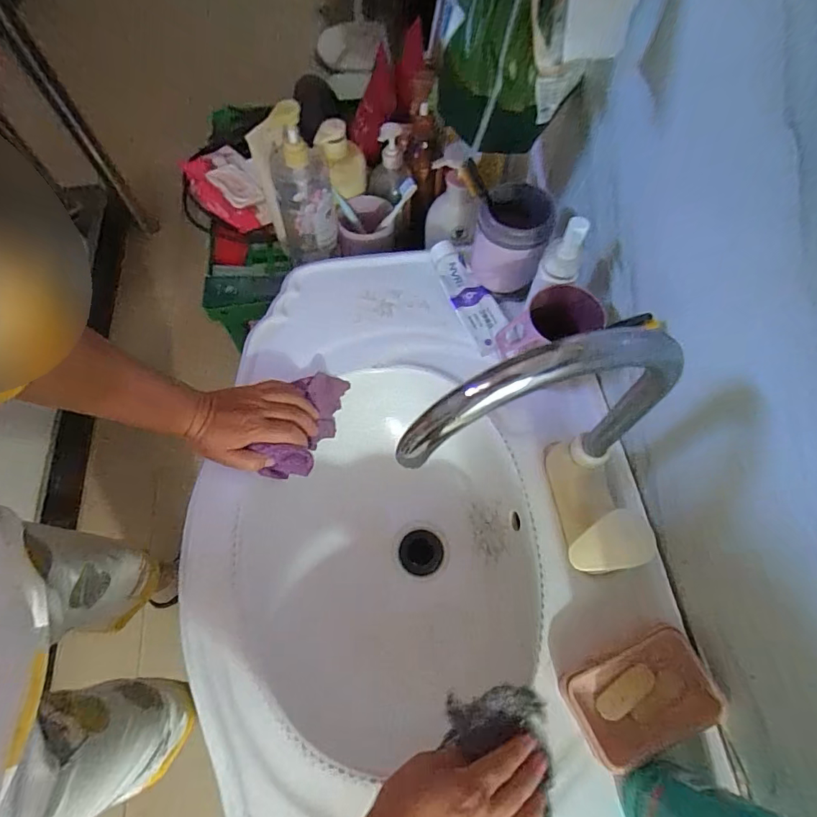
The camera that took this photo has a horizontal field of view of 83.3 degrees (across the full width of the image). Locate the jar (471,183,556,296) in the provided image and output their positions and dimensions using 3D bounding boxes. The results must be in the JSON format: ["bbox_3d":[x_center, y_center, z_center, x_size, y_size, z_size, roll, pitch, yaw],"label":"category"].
[{"bbox_3d":[0.121,-0.201,0.567,0.080,0.122,0.074,0,65,0],"label":"jar"}]

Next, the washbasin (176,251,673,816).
[{"bbox_3d":[-0.004,0.167,0.534,0.418,0.162,0.749,-11,63,-5],"label":"washbasin"}]

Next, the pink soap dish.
[{"bbox_3d":[0.203,0.252,0.401,0.115,0.038,0.076,-22,67,-10],"label":"pink soap dish"}]

